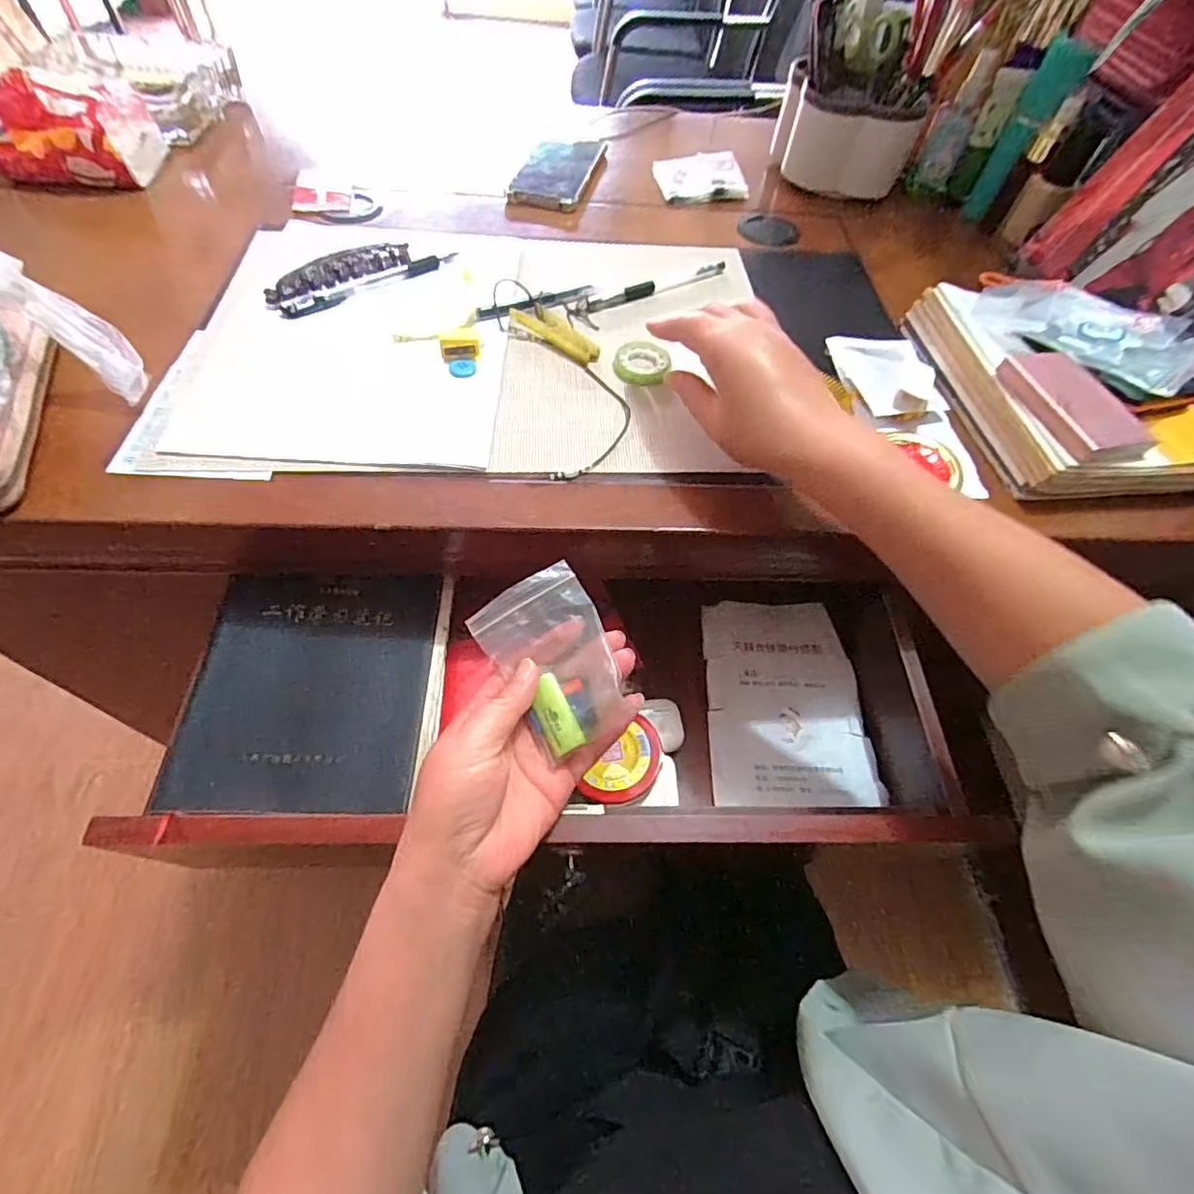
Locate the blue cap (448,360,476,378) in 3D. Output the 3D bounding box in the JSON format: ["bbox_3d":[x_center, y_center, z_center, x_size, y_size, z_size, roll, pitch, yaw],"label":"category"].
[{"bbox_3d":[-0.100,-0.170,0.422,0.019,0.004,0.015,-17,60,-15],"label":"blue cap"}]

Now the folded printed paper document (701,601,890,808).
[{"bbox_3d":[0.158,0.086,0.483,0.127,0.016,0.177,3,57,-3],"label":"folded printed paper document"}]

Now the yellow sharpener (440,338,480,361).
[{"bbox_3d":[-0.103,-0.186,0.427,0.028,0.012,0.013,-7,58,-9],"label":"yellow sharpener"}]

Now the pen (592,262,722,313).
[{"bbox_3d":[0.056,-0.275,0.502,0.143,0.007,0.011,-25,62,-19],"label":"pen"}]

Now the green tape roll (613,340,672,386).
[{"bbox_3d":[0.035,-0.183,0.441,0.044,0.007,0.043,2,57,-3],"label":"green tape roll"}]

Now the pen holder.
[{"bbox_3d":[0.263,-0.496,0.614,0.094,0.083,0.139,-29,64,-21],"label":"pen holder"}]

